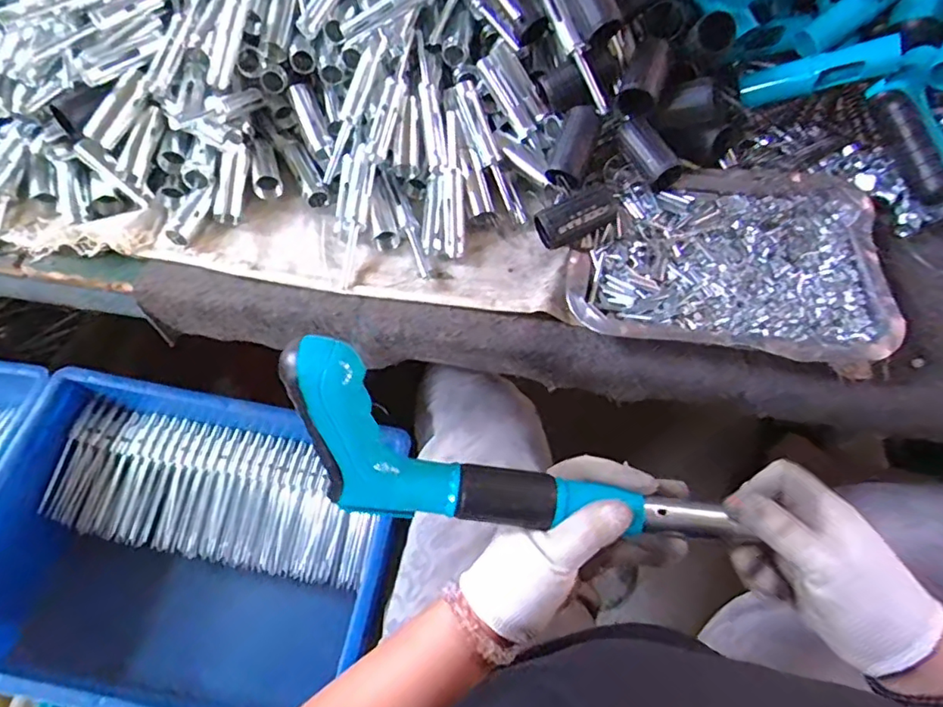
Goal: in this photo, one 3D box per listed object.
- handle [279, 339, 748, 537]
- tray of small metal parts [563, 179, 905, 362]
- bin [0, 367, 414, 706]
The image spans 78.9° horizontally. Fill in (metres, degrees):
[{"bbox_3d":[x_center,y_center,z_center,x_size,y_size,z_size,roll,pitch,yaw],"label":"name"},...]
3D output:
[{"bbox_3d":[0.022,0.078,0.352,0.282,0.070,0.065,21,61,-16],"label":"handle"},{"bbox_3d":[0.217,-0.081,0.493,0.266,0.030,0.181,4,62,1],"label":"tray of small metal parts"},{"bbox_3d":[-0.284,0.213,0.606,0.410,0.156,0.295,11,62,5],"label":"bin"}]

